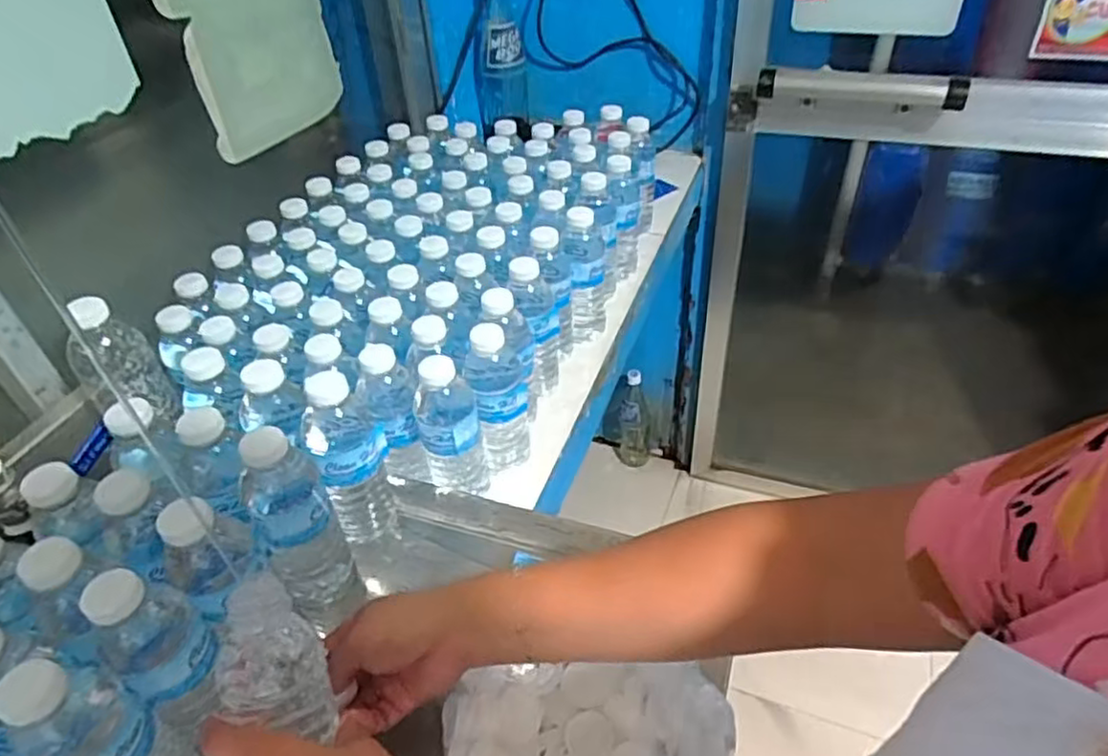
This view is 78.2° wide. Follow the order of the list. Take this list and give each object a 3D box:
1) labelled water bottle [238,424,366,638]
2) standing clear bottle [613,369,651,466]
[{"bbox_3d":[-0.199,0.119,0.532,0.058,0.196,0.051,-27,46,-23],"label":"labelled water bottle"},{"bbox_3d":[0.201,0.088,1.704,0.088,0.309,0.107,1,42,6],"label":"standing clear bottle"}]

